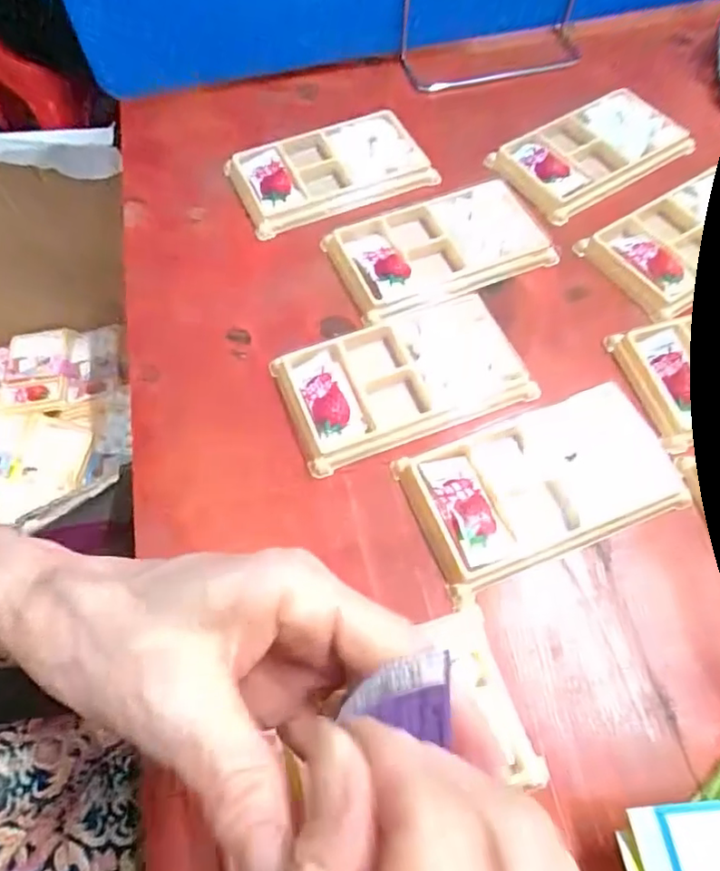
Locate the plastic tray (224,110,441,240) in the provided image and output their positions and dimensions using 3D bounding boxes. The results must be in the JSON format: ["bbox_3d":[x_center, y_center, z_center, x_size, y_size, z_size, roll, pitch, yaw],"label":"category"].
[{"bbox_3d":[-0.022,-0.193,0.410,0.135,0.011,0.076,-21,65,-10],"label":"plastic tray"}]

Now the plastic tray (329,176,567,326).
[{"bbox_3d":[0.053,-0.125,0.374,0.134,0.009,0.078,-20,65,-9],"label":"plastic tray"}]

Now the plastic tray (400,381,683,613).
[{"bbox_3d":[0.096,0.024,0.300,0.137,0.009,0.076,-21,65,-9],"label":"plastic tray"}]

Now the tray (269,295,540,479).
[{"bbox_3d":[0.024,-0.034,0.328,0.134,0.015,0.074,-20,65,-9],"label":"tray"}]

